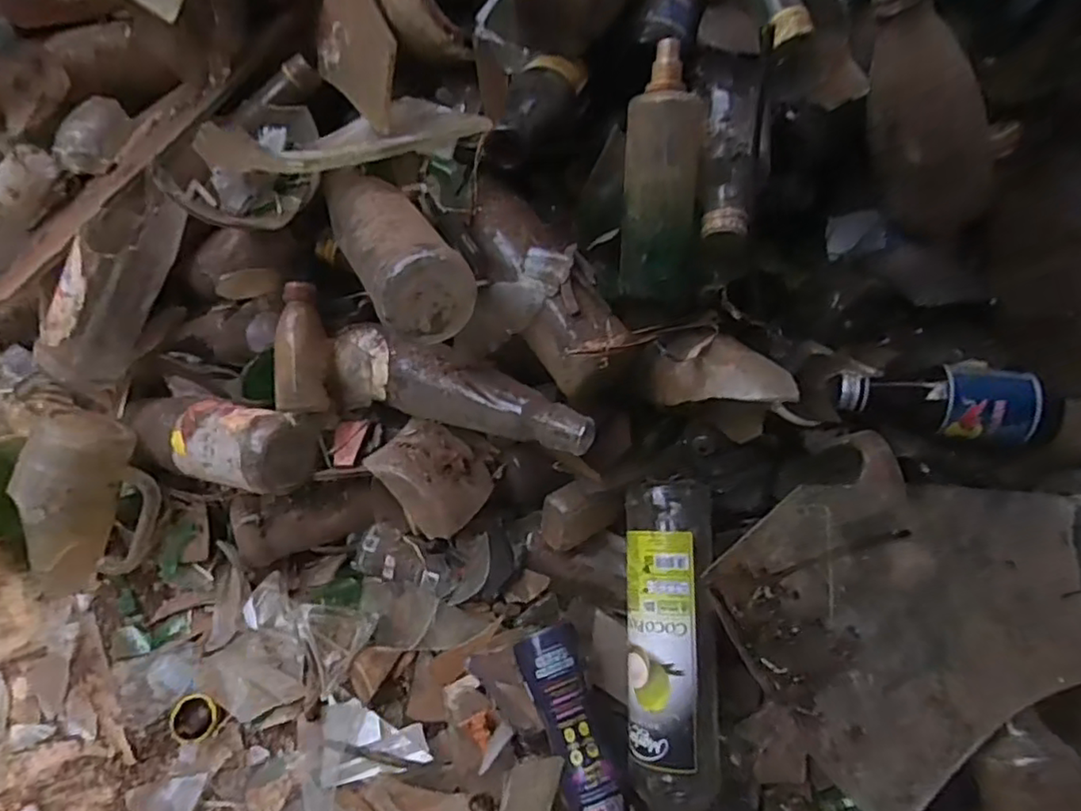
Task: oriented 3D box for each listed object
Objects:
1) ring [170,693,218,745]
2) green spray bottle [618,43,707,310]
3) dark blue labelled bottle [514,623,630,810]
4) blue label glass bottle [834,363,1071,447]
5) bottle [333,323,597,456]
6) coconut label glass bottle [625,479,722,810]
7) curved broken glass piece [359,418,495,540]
[{"bbox_3d":[-0.264,0.238,0.479,0.038,0.007,0.035,-1,64,1],"label":"ring"},{"bbox_3d":[0.078,-0.136,0.389,0.054,0.050,0.148,-1,103,1],"label":"green spray bottle"},{"bbox_3d":[0.025,0.231,0.416,0.043,0.033,0.158,-15,64,-8],"label":"dark blue labelled bottle"},{"bbox_3d":[0.280,-0.004,0.437,0.131,0.044,0.045,6,63,23],"label":"blue label glass bottle"},{"bbox_3d":[-0.057,-0.007,0.475,0.212,0.060,0.058,18,91,22],"label":"bottle"},{"bbox_3d":[0.089,0.194,0.419,0.060,0.052,0.281,0,82,2],"label":"coconut label glass bottle"},{"bbox_3d":[-0.083,0.053,0.488,0.065,0.026,0.085,-40,70,-19],"label":"curved broken glass piece"}]

